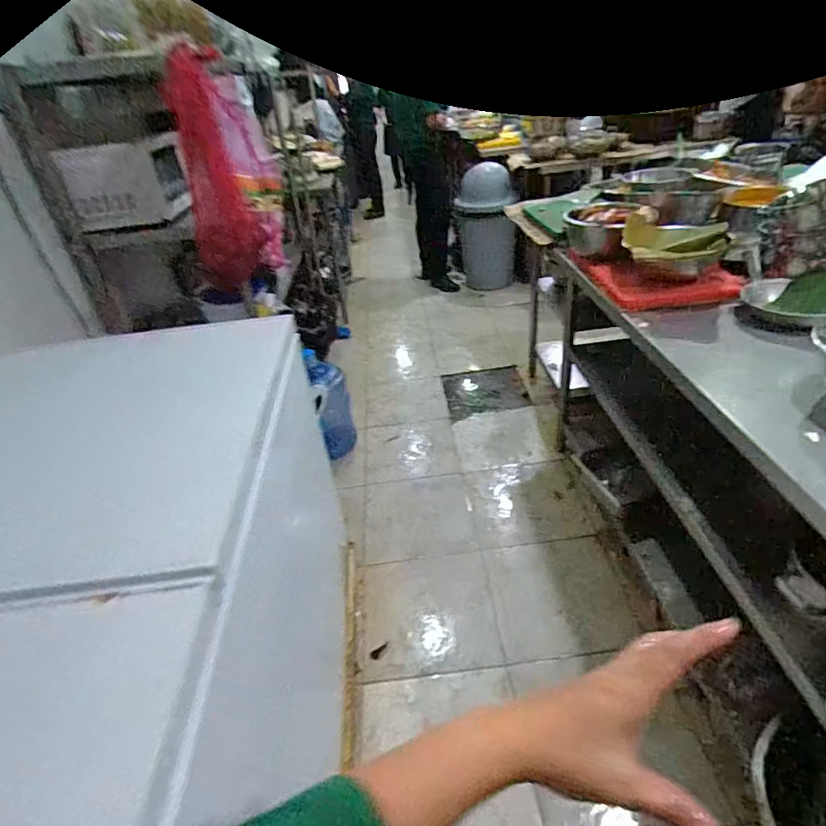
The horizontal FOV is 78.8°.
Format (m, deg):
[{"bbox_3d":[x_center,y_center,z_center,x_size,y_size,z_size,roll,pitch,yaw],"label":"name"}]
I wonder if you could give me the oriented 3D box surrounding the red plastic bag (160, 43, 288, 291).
[{"bbox_3d":[-0.588,-0.733,1.581,0.324,0.603,0.246,-16,35,-12],"label":"red plastic bag"}]

